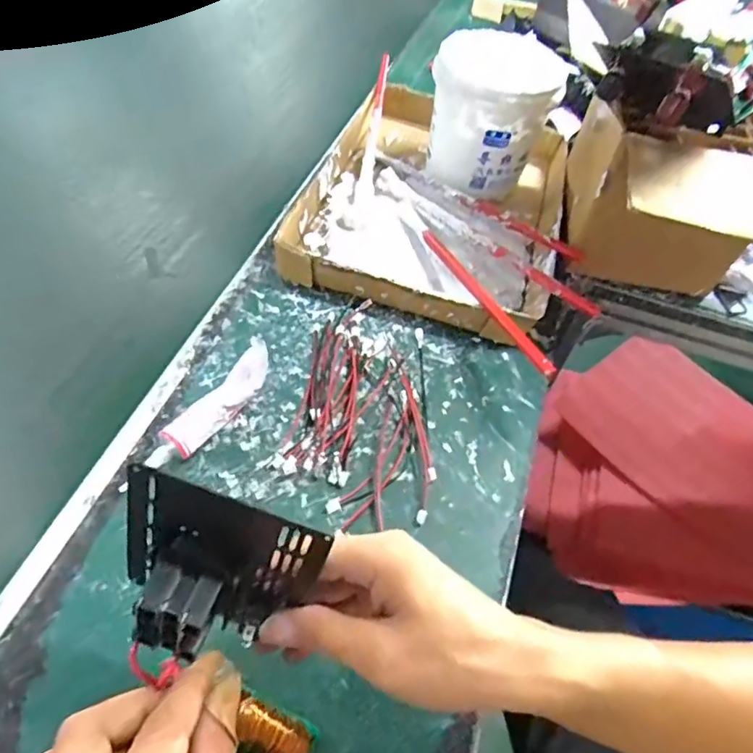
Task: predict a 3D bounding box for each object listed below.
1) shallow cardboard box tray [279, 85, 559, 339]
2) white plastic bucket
[{"bbox_3d":[0.067,-0.187,0.550,0.242,0.052,0.336,18,55,8],"label":"shallow cardboard box tray"},{"bbox_3d":[0.115,-0.269,0.570,0.113,0.124,0.112,3,54,-4],"label":"white plastic bucket"}]

